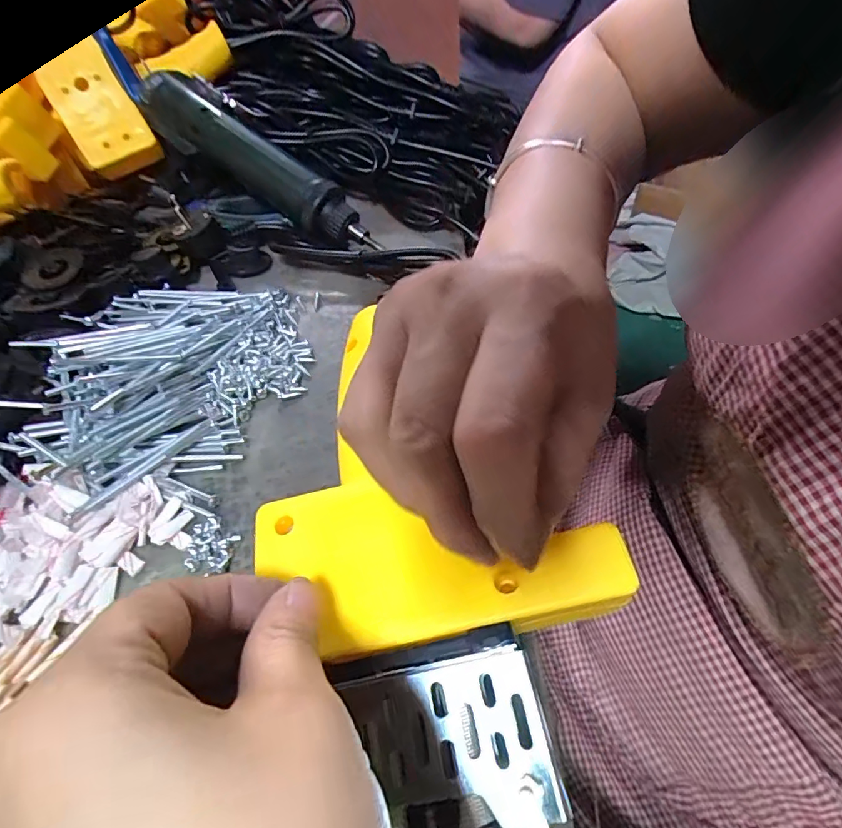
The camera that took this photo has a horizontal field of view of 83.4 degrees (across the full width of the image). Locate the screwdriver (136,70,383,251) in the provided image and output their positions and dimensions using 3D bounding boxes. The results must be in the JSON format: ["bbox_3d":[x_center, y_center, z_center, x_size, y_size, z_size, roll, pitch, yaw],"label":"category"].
[{"bbox_3d":[-0.128,-0.202,0.379,0.216,0.045,0.052,36,56,4],"label":"screwdriver"}]

